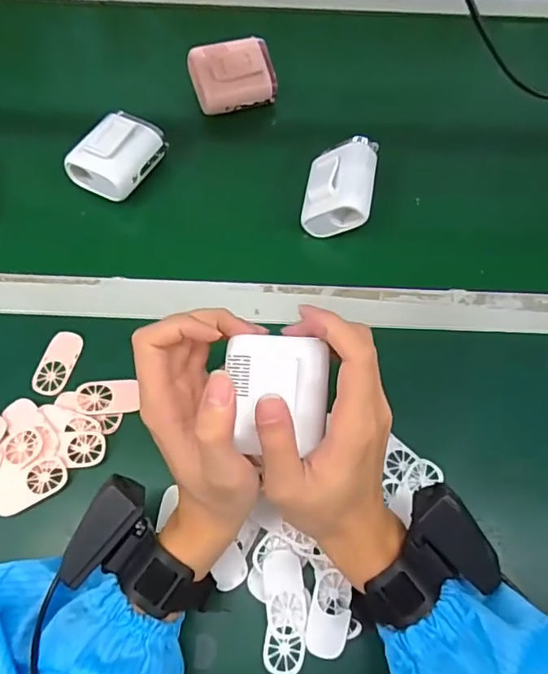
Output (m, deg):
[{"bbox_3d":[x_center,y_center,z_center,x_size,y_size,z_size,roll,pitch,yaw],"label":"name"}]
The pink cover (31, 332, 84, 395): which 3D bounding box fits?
[{"bbox_3d":[-0.188,0.022,0.451,0.028,0.004,0.058,15,67,6],"label":"pink cover"}]

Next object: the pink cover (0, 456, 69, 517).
[{"bbox_3d":[-0.189,0.115,0.402,0.057,0.007,0.029,-31,70,-13],"label":"pink cover"}]

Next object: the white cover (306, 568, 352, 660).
[{"bbox_3d":[0.040,0.198,0.369,0.027,0.010,0.055,14,67,6],"label":"white cover"}]

